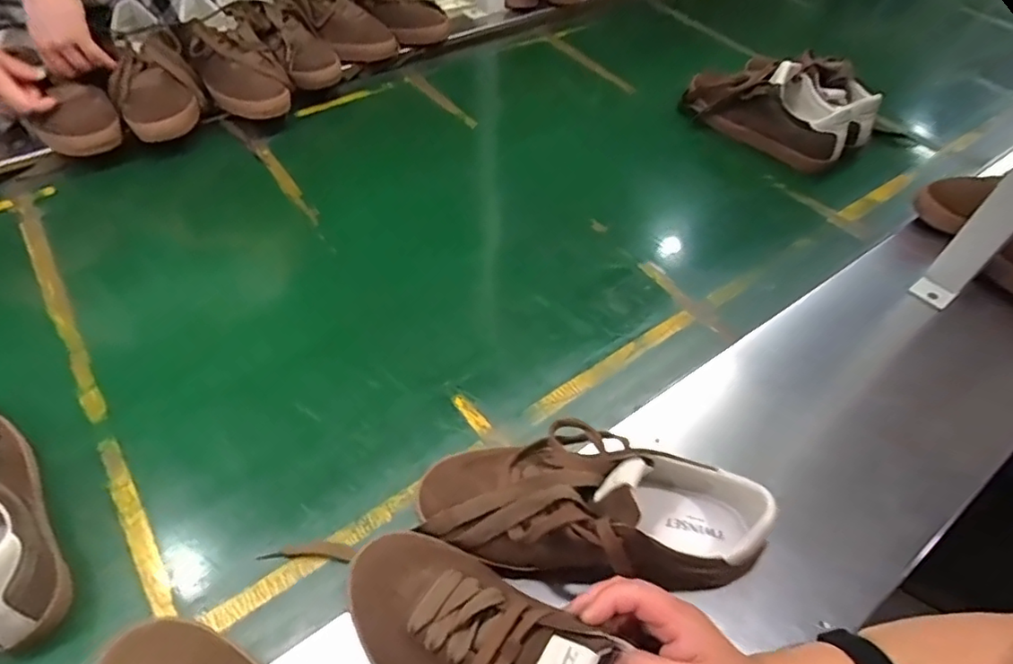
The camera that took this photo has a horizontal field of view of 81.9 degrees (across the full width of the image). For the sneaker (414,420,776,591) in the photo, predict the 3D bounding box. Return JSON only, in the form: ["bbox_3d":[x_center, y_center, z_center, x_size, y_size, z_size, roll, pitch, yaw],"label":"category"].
[{"bbox_3d":[0.062,0.128,0.438,0.253,0.082,0.104,7,50,2],"label":"sneaker"}]

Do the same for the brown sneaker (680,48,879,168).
[{"bbox_3d":[0.422,-0.368,0.907,0.147,0.124,0.270,-24,56,-22],"label":"brown sneaker"}]

